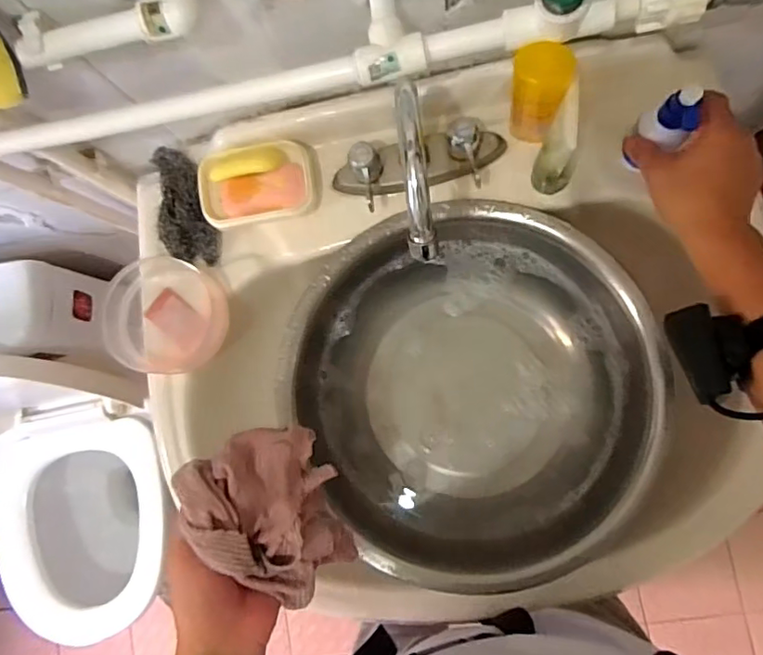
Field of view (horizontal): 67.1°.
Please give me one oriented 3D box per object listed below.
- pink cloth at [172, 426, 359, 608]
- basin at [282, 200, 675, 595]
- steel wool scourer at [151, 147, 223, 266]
[{"bbox_3d":[-0.075,0.134,0.413,0.078,0.101,0.125,-33,81,3],"label":"pink cloth"},{"bbox_3d":[0.096,0.059,0.615,0.346,0.113,0.363,-1,84,7],"label":"basin"},{"bbox_3d":[-0.215,-0.128,0.622,0.058,0.023,0.123,-10,105,6],"label":"steel wool scourer"}]

